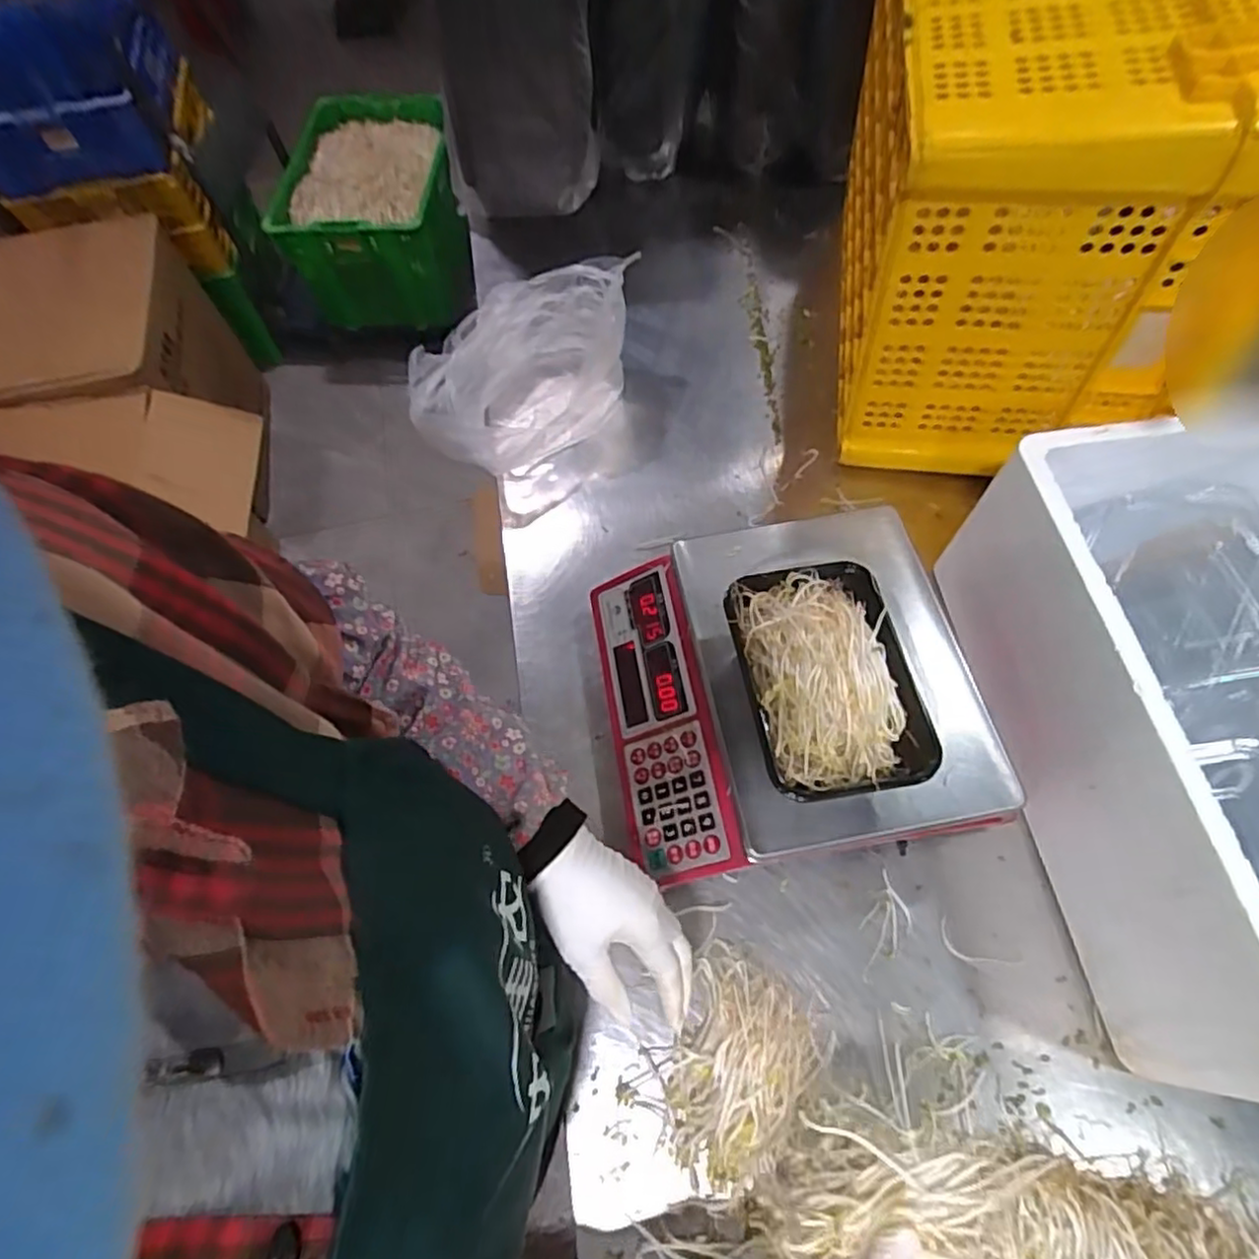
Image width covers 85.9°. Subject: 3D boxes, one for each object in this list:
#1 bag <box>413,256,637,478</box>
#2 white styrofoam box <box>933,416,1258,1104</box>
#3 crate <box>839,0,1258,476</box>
[{"bbox_3d":[-0.125,-0.322,0.828,0.301,0.116,0.200,-40,67,-17],"label":"bag"},{"bbox_3d":[0.503,0.071,0.538,0.328,0.172,0.475,-8,62,-1],"label":"white styrofoam box"},{"bbox_3d":[0.414,-0.495,0.725,0.319,0.350,0.540,7,63,7],"label":"crate"}]

